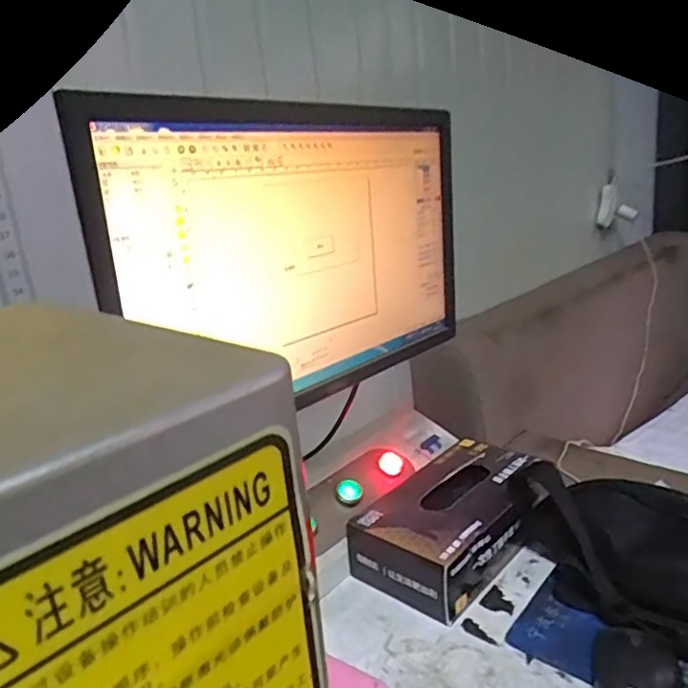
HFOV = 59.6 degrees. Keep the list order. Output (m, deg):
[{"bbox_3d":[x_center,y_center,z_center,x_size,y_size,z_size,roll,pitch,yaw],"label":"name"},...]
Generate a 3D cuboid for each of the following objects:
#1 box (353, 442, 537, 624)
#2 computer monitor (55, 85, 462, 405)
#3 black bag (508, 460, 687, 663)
[{"bbox_3d":[0.124,0.186,0.642,0.138,0.077,0.219,8,22,39],"label":"box"},{"bbox_3d":[-0.026,-0.081,0.547,0.039,0.251,0.422,10,23,41],"label":"computer monitor"},{"bbox_3d":[0.285,0.197,0.526,0.129,0.096,0.282,-15,19,-28],"label":"black bag"}]

